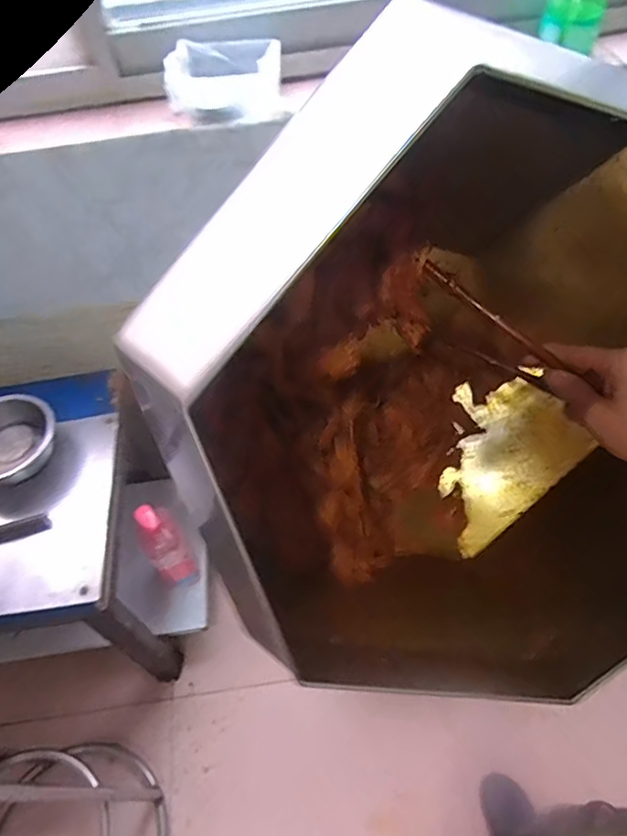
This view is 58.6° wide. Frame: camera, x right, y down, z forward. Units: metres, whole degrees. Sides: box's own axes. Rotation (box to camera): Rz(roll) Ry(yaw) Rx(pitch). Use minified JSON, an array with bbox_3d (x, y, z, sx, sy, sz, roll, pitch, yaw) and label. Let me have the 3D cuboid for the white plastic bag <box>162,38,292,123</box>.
[{"bbox_3d":[-0.137,-0.538,0.891,0.176,0.071,0.131,-2,54,4],"label":"white plastic bag"}]

